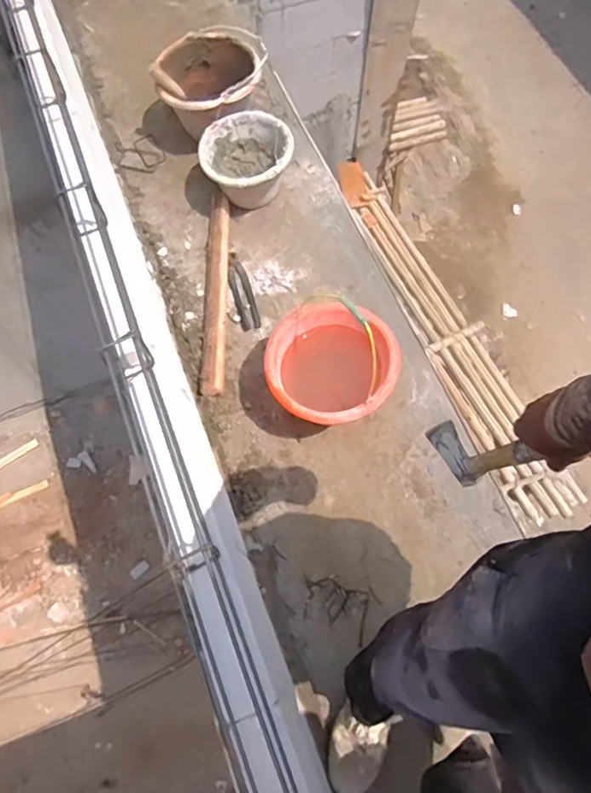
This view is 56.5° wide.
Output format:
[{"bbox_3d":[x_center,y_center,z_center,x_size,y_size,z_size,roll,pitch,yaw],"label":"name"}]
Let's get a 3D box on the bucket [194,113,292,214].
[{"bbox_3d":[-0.130,-0.648,1.547,0.249,0.157,0.249,0,69,0],"label":"bucket"}]

